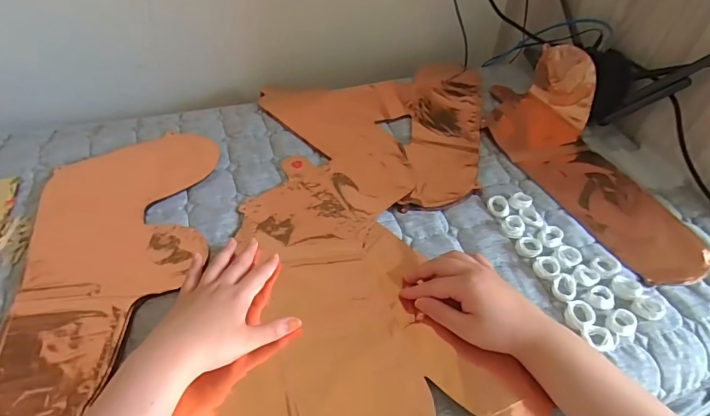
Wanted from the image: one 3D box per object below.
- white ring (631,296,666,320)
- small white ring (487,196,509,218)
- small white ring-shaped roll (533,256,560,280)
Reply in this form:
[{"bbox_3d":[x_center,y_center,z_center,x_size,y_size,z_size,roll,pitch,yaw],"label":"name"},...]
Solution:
[{"bbox_3d":[0.325,0.110,0.473,0.028,0.010,0.028,1,49,-1],"label":"white ring"},{"bbox_3d":[0.192,-0.003,0.572,0.028,0.010,0.032,11,49,7],"label":"small white ring"},{"bbox_3d":[0.229,0.068,0.508,0.028,0.009,0.034,36,57,26],"label":"small white ring-shaped roll"}]

